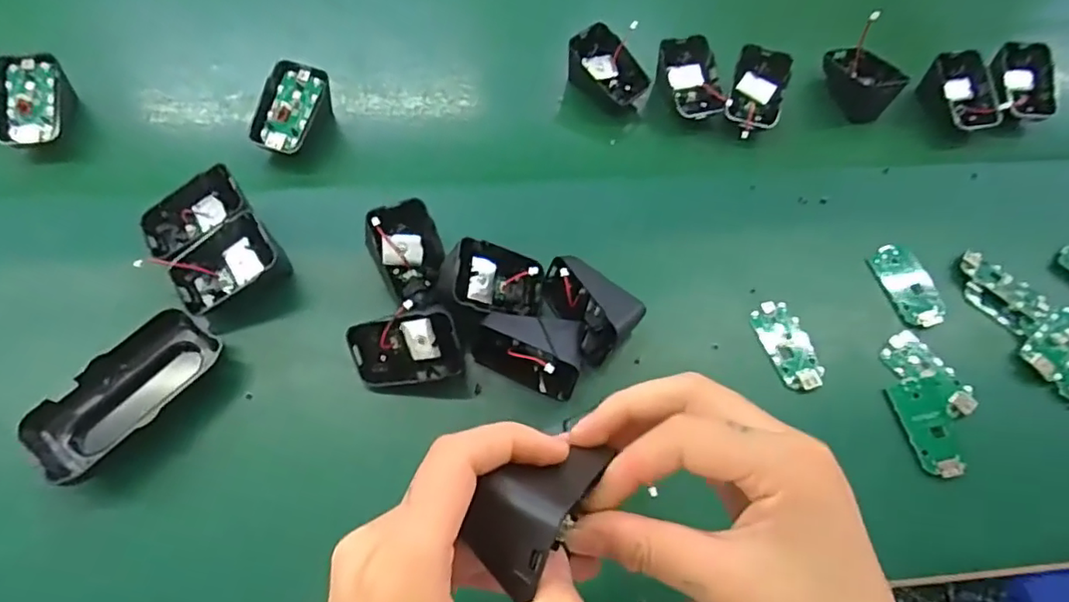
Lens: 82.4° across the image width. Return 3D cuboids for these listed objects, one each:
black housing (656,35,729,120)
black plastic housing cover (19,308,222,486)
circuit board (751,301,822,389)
[{"bbox_3d":[0.130,-0.183,0.507,0.045,0.022,0.068,-16,86,-3],"label":"black housing"},{"bbox_3d":[-0.243,0.058,0.372,0.049,0.041,0.109,34,67,13],"label":"black plastic housing cover"},{"bbox_3d":[0.173,0.030,0.415,0.031,0.004,0.063,-19,66,-11],"label":"circuit board"}]

